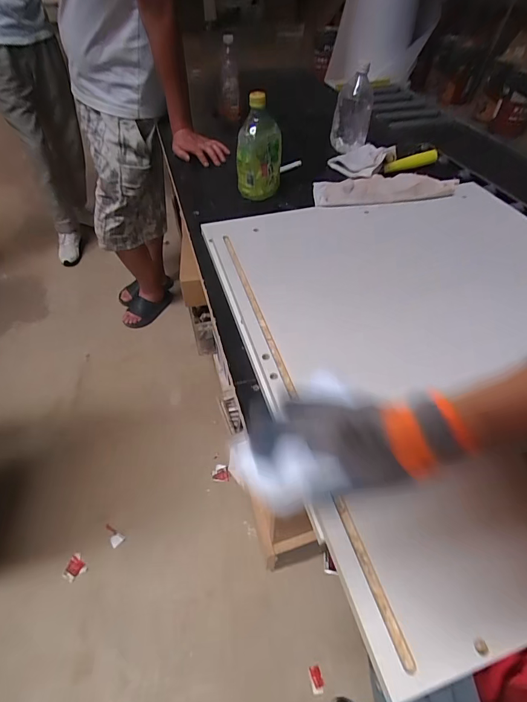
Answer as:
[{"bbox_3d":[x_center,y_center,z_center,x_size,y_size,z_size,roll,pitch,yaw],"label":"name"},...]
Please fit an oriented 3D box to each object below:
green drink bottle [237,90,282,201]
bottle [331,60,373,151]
[{"bbox_3d":[-0.008,-0.408,0.739,0.084,0.173,0.075,5,49,4],"label":"green drink bottle"},{"bbox_3d":[0.227,-0.606,0.926,0.091,0.180,0.070,9,49,8],"label":"bottle"}]

